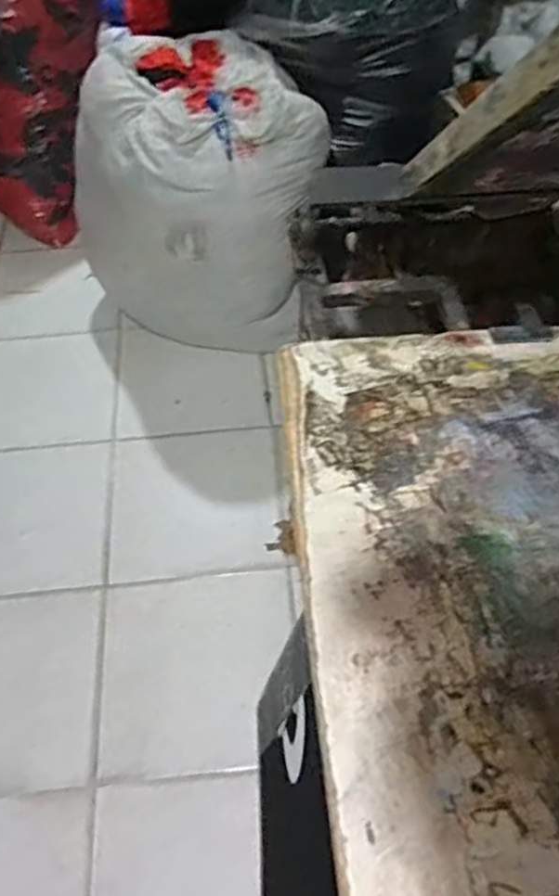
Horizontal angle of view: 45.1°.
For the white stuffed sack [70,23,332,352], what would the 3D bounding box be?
[{"bbox_3d":[-0.198,-0.597,1.661,0.530,0.562,0.528,-22,56,-15],"label":"white stuffed sack"}]

